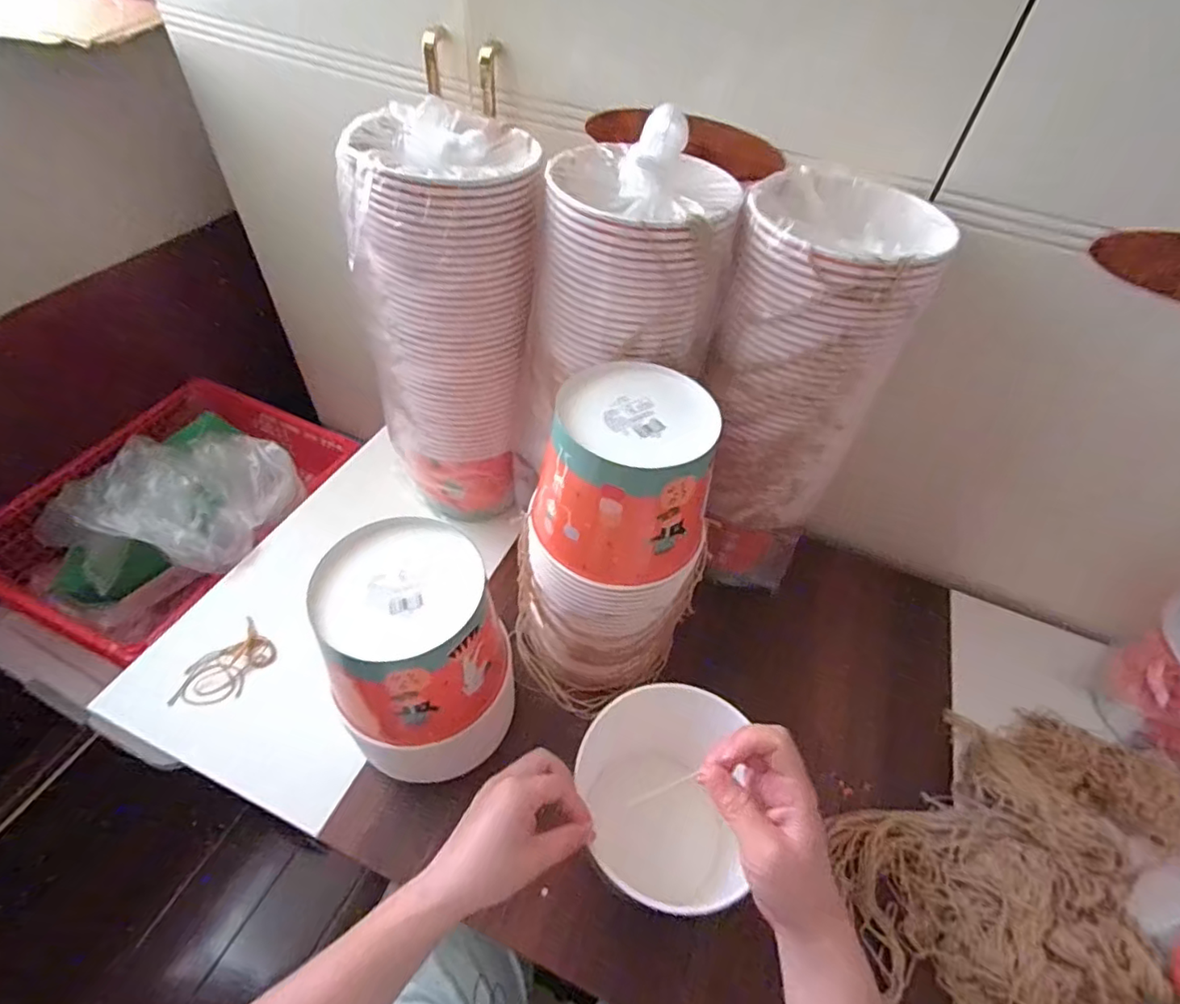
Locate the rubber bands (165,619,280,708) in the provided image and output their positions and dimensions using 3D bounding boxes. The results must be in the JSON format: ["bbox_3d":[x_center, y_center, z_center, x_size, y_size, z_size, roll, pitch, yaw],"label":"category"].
[{"bbox_3d":[-0.385,0.178,0.600,0.059,0.008,0.097,30,54,19],"label":"rubber bands"}]

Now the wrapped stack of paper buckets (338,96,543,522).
[{"bbox_3d":[-0.148,-0.175,0.629,0.165,0.432,0.153,-7,51,-11],"label":"wrapped stack of paper buckets"}]

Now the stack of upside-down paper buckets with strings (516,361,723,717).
[{"bbox_3d":[0.012,0.053,0.553,0.170,0.328,0.158,-21,55,-21],"label":"stack of upside-down paper buckets with strings"}]

